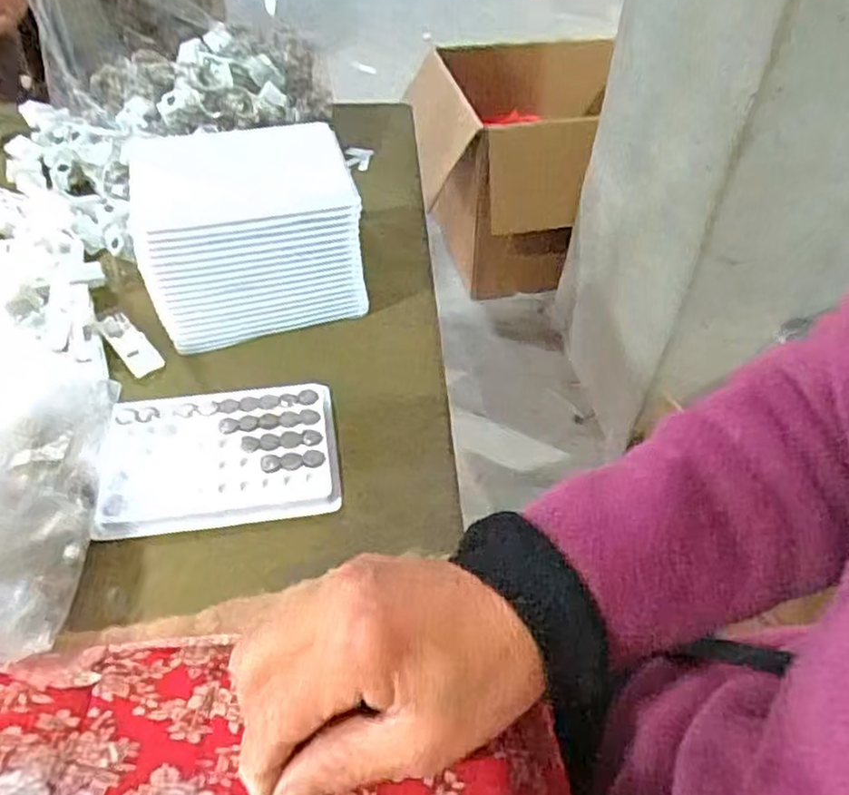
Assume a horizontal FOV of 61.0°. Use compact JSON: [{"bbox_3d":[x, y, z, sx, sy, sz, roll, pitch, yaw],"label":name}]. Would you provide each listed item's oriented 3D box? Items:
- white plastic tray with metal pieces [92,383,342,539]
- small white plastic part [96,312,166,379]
[{"bbox_3d":[-0.113,0.030,0.403,0.126,0.007,0.090,-6,49,-8],"label":"white plastic tray with metal pieces"},{"bbox_3d":[-0.190,-0.035,0.461,0.019,0.011,0.057,-33,57,-28],"label":"small white plastic part"}]

